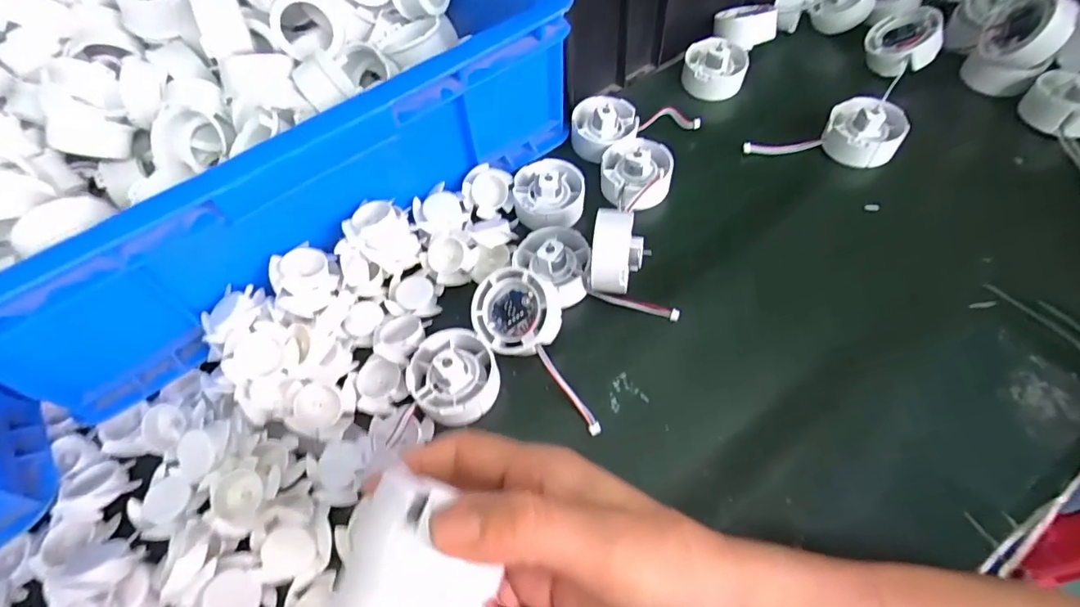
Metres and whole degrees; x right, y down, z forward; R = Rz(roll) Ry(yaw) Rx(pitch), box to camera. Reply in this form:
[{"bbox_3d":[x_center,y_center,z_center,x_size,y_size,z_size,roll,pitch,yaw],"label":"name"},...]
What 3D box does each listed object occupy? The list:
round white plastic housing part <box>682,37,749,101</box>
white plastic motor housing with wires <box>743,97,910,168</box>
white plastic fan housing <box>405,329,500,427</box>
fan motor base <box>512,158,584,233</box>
[{"bbox_3d":[0.159,-0.214,0.474,0.054,0.038,0.055,11,59,10],"label":"round white plastic housing part"},{"bbox_3d":[0.230,-0.140,0.421,0.109,0.048,0.052,14,60,12],"label":"white plastic motor housing with wires"},{"bbox_3d":[-0.055,0.041,0.321,0.053,0.021,0.058,-2,58,3],"label":"white plastic fan housing"},{"bbox_3d":[0.007,-0.087,0.402,0.053,0.027,0.058,-6,58,0],"label":"fan motor base"}]

